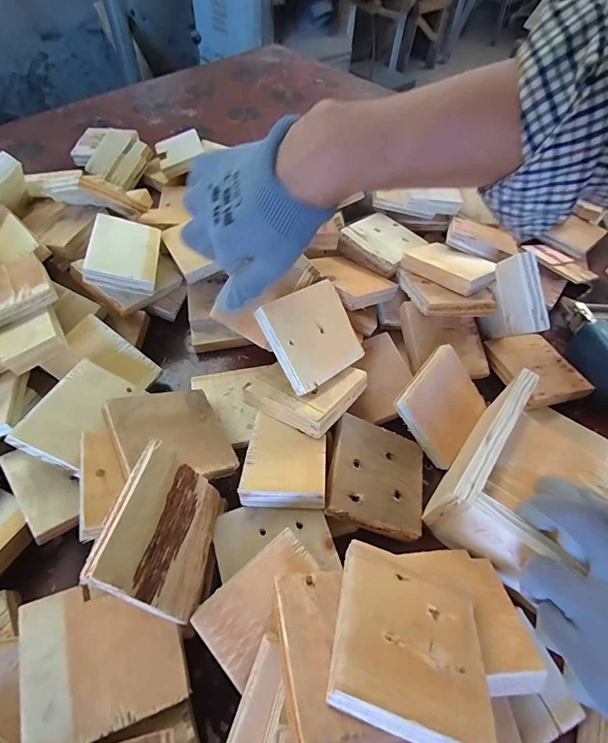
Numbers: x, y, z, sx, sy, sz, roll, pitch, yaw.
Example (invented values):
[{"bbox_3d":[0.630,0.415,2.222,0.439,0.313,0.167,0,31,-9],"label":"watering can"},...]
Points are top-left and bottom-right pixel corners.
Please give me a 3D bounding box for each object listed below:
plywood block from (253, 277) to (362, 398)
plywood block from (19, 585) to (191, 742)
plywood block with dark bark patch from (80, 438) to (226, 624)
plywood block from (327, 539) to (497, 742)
[{"bbox_3d":[0.010,-0.035,0.350,0.090,0.011,0.083,-31,96,-33],"label":"plywood block"},{"bbox_3d":[-0.127,0.178,0.235,0.088,0.016,0.082,-14,57,-14],"label":"plywood block"},{"bbox_3d":[-0.091,0.112,0.258,0.009,0.095,0.092,-15,40,23],"label":"plywood block with dark bark patch"},{"bbox_3d":[0.060,0.153,0.216,0.083,0.013,0.090,19,27,5],"label":"plywood block"}]

